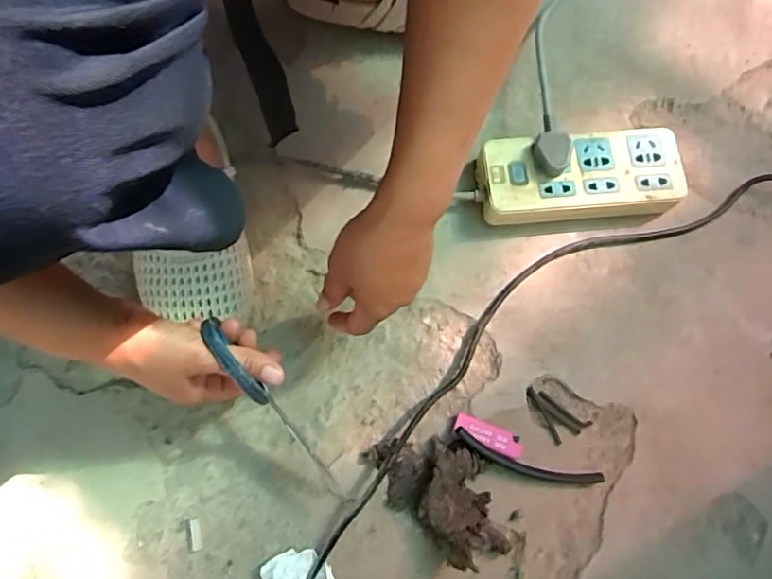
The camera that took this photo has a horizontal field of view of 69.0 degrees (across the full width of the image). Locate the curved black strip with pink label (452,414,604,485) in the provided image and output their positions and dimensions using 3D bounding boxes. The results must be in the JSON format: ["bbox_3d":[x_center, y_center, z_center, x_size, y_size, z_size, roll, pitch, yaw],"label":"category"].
[{"bbox_3d":[0.123,0.148,0.495,0.133,0.019,0.028,24,80,6],"label":"curved black strip with pink label"}]

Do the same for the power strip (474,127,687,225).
[{"bbox_3d":[0.186,-0.104,0.546,0.189,0.044,0.087,-6,77,0],"label":"power strip"}]

